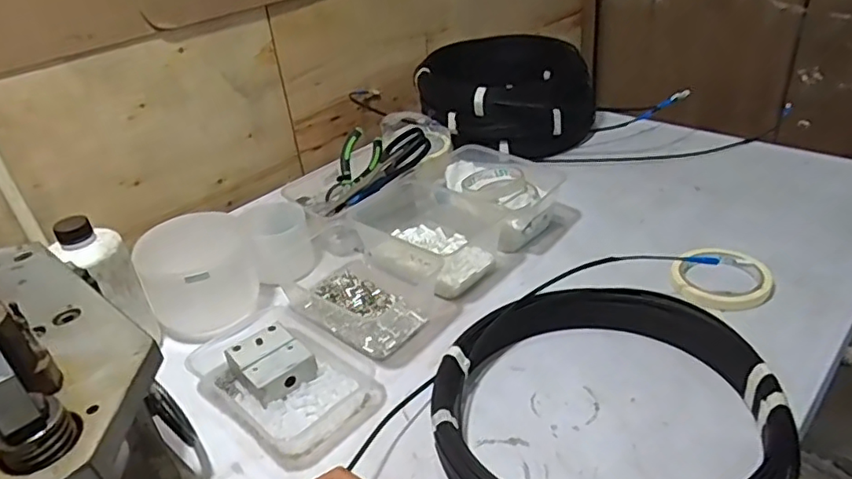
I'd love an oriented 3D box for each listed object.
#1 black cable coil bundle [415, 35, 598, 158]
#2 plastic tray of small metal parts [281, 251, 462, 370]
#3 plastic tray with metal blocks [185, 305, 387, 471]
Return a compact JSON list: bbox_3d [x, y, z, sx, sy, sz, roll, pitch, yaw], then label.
[{"bbox_3d":[0.130,-0.248,1.019,0.273,0.138,0.297,-4,32,2],"label":"black cable coil bundle"},{"bbox_3d":[-0.072,0.072,0.685,0.196,0.030,0.126,21,41,35],"label":"plastic tray of small metal parts"},{"bbox_3d":[-0.140,0.131,0.591,0.190,0.039,0.126,24,43,38],"label":"plastic tray with metal blocks"}]

